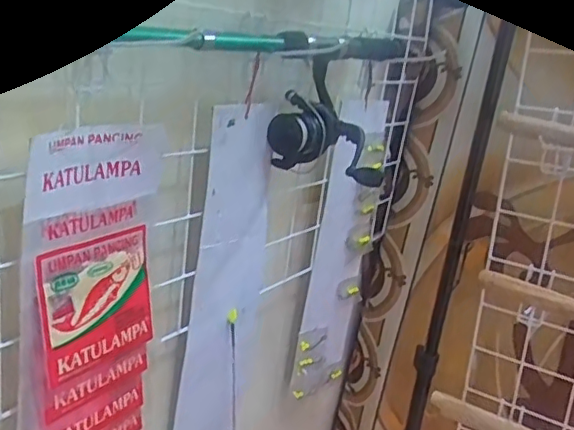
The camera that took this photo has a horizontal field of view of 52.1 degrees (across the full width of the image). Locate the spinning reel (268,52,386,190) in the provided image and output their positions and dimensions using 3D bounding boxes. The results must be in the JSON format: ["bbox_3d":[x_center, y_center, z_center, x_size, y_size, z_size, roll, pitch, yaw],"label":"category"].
[{"bbox_3d":[0.042,-0.093,0.583,0.115,0.098,0.078,8,18,5],"label":"spinning reel"}]

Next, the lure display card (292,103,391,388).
[{"bbox_3d":[0.083,0.051,0.797,0.033,0.410,0.150,23,26,37],"label":"lure display card"}]

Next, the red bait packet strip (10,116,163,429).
[{"bbox_3d":[-0.156,0.134,0.466,0.027,0.404,0.125,17,21,28],"label":"red bait packet strip"}]

